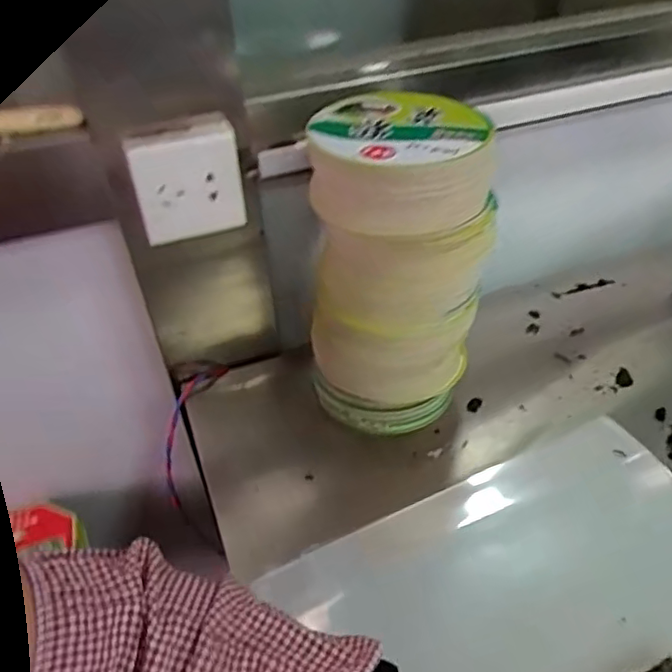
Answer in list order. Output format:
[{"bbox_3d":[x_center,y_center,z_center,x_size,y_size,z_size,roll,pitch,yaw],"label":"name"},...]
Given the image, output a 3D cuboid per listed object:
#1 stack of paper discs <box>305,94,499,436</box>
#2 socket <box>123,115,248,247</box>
[{"bbox_3d":[0.057,-0.052,0.533,0.142,0.260,0.139,7,41,13],"label":"stack of paper discs"},{"bbox_3d":[-0.131,-0.136,0.534,0.090,0.087,0.052,-18,42,-15],"label":"socket"}]

